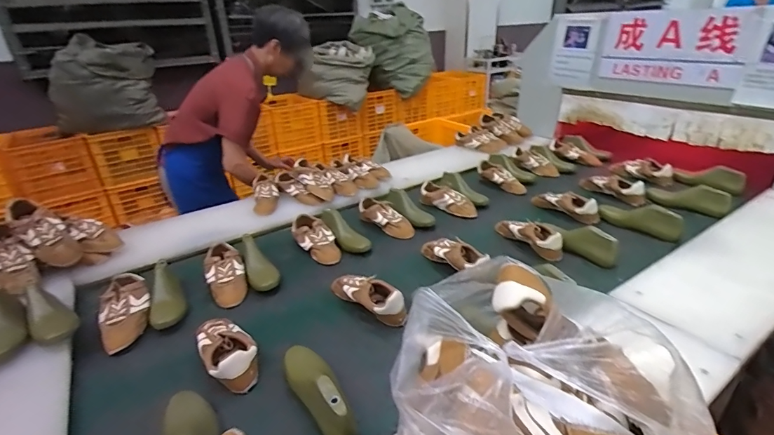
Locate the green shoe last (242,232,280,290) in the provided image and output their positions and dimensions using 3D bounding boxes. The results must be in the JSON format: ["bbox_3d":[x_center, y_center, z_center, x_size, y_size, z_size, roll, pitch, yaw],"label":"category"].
[{"bbox_3d":[-0.349,0.111,1.080,0.081,0.080,0.230,-16,30,-23],"label":"green shoe last"}]

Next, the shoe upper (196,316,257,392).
[{"bbox_3d":[-0.322,0.266,0.808,0.089,0.073,0.192,-22,33,-32],"label":"shoe upper"}]

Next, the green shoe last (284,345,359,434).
[{"bbox_3d":[-0.129,0.300,0.711,0.077,0.085,0.227,-16,30,-23],"label":"green shoe last"}]

